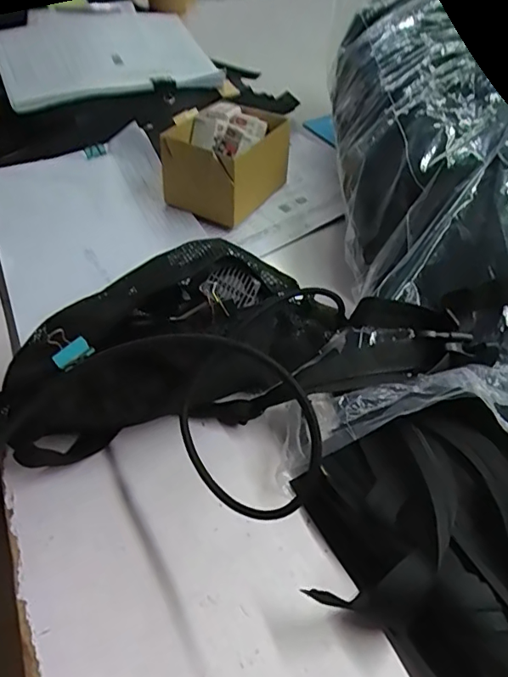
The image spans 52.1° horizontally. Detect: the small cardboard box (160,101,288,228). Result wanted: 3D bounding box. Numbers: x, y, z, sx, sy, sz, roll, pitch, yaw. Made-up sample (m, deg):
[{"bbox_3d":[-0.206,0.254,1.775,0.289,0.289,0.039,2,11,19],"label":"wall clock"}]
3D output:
[{"bbox_3d":[-0.032,-0.211,0.620,0.100,0.085,0.138,23,52,21],"label":"small cardboard box"}]

